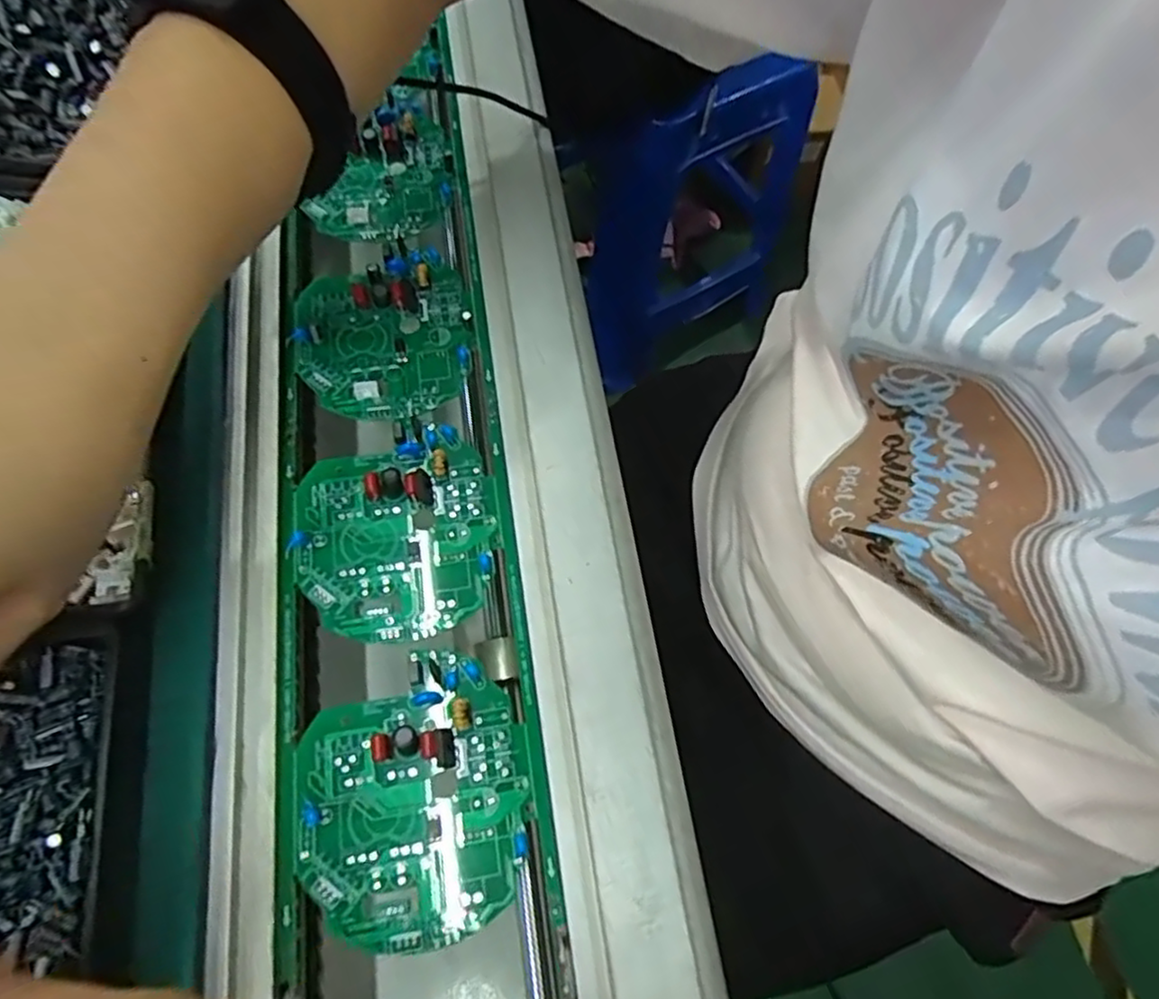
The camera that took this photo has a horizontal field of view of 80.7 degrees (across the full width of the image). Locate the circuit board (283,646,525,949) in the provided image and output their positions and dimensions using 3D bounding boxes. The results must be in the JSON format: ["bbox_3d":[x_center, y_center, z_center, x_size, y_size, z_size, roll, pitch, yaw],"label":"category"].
[{"bbox_3d":[-0.062,0.107,0.245,0.081,0.011,0.092,-16,68,-9],"label":"circuit board"}]

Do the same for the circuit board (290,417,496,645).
[{"bbox_3d":[-0.077,0.012,0.286,0.081,0.011,0.090,-10,67,-7],"label":"circuit board"}]

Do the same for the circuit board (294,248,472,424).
[{"bbox_3d":[-0.093,-0.080,0.325,0.078,0.013,0.087,-7,67,-6],"label":"circuit board"}]

